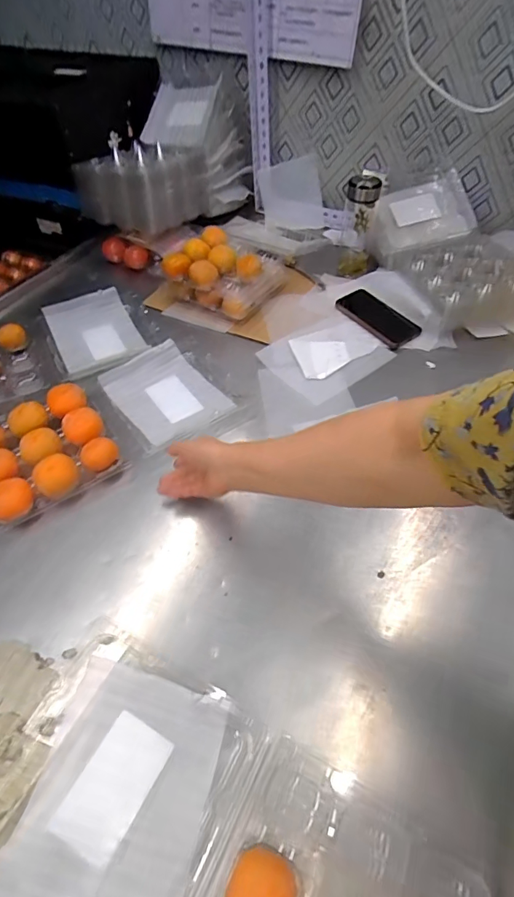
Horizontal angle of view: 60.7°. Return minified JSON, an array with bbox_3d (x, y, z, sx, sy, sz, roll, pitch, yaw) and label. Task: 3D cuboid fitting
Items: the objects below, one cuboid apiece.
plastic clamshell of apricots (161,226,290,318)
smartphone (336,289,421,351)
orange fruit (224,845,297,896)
[{"bbox_3d":[-0.058,-0.352,0.879,0.178,0.090,0.195,29,58,21],"label":"plastic clamshell of apricots"},{"bbox_3d":[0.228,-0.253,0.846,0.084,0.017,0.167,-31,58,-21],"label":"smartphone"},{"bbox_3d":[0.002,0.356,0.351,0.051,0.040,0.054,16,52,14],"label":"orange fruit"}]

